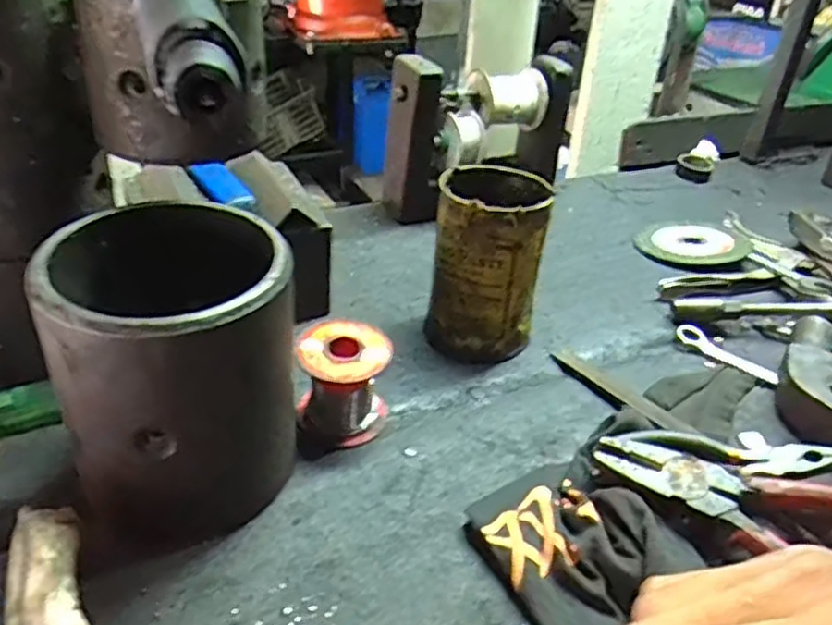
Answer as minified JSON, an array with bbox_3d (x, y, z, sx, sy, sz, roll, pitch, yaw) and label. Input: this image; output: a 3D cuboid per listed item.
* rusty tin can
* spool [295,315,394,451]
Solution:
[{"bbox_3d":[0.048,-0.031,0.487,0.069,0.119,0.069,9,32,8],"label":"rusty tin can"},{"bbox_3d":[-0.041,0.043,0.416,0.051,0.060,0.051,3,32,-2],"label":"spool"}]

